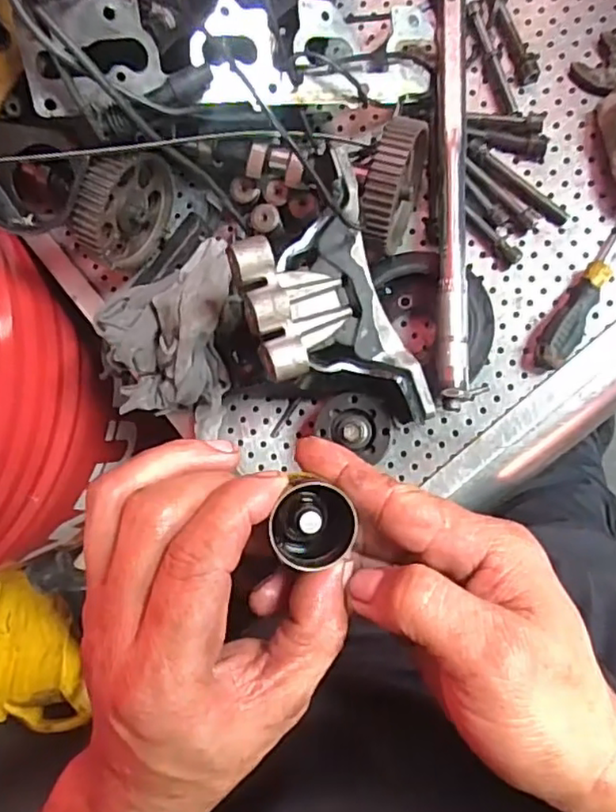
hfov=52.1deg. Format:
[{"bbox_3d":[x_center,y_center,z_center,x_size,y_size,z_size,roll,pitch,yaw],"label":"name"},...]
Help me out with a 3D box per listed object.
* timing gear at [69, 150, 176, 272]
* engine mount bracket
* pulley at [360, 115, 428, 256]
[{"bbox_3d":[-0.169,-0.188,0.590,0.030,0.111,0.108,31,94,9],"label":"timing gear"},{"bbox_3d":[0.014,-0.084,0.502,0.108,0.140,0.223,-19,86,9],"label":"engine mount bracket"},{"bbox_3d":[0.079,-0.198,0.564,0.032,0.119,0.115,19,92,10],"label":"pulley"}]

